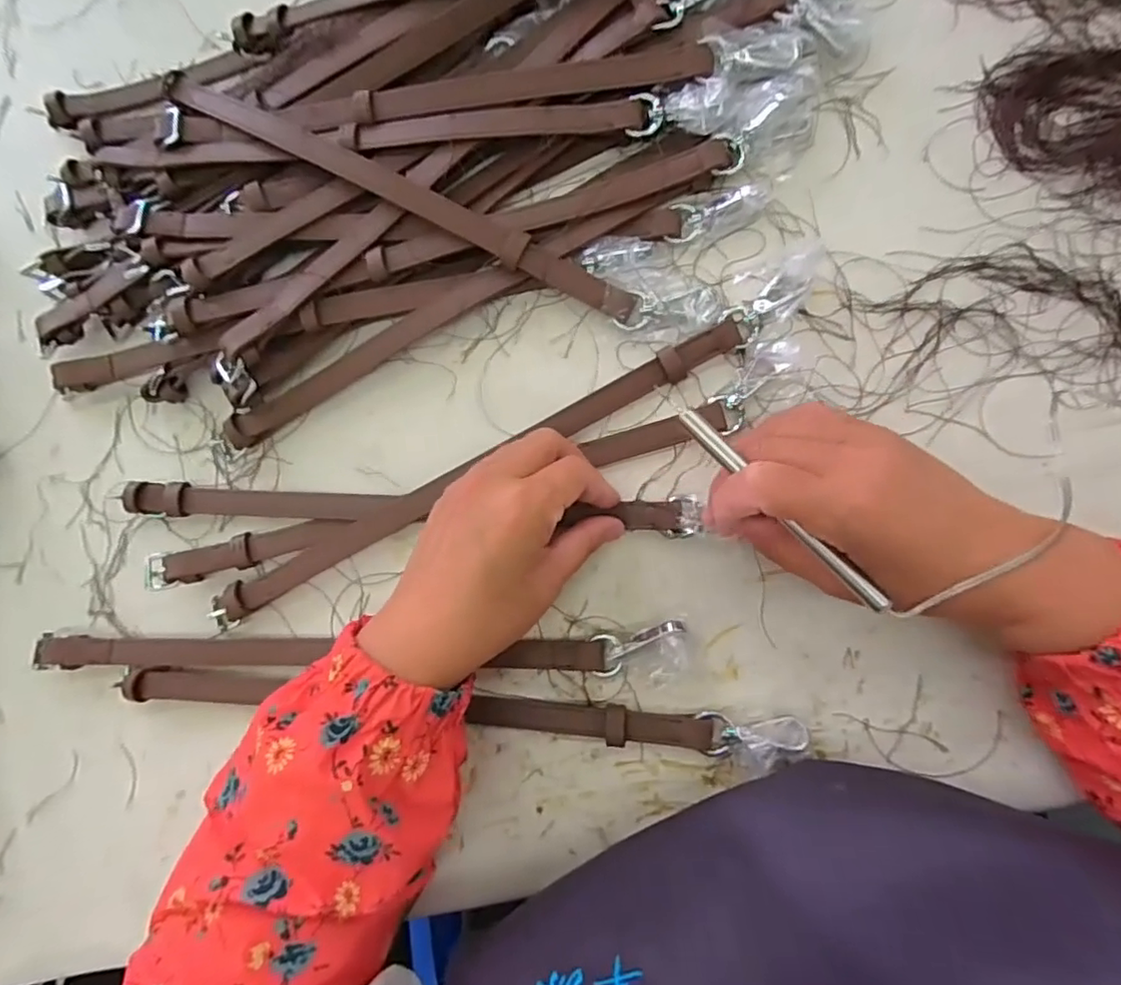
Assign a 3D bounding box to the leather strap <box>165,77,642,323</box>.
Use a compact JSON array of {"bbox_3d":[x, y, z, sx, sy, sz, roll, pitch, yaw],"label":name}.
[{"bbox_3d":[-0.090,-0.170,0.344,0.297,0.035,0.018,28,91,9],"label":"leather strap"}]

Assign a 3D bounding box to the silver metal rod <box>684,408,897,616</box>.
[{"bbox_3d":[0.098,0.007,0.267,0.009,0.004,0.120,-43,80,4],"label":"silver metal rod"}]

